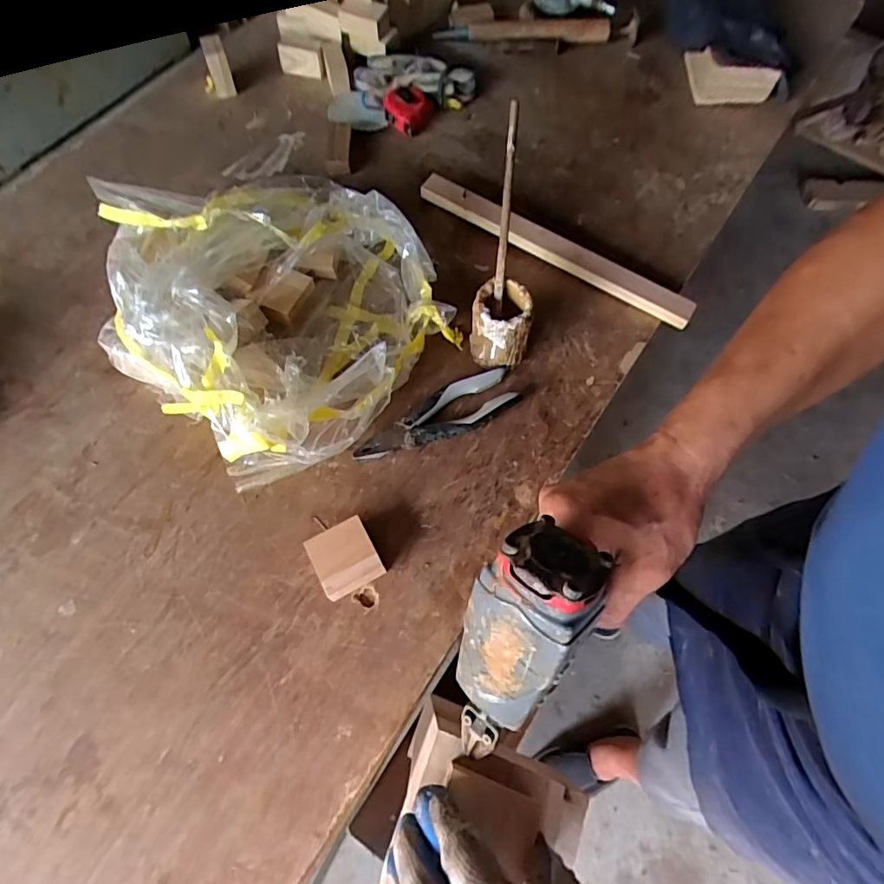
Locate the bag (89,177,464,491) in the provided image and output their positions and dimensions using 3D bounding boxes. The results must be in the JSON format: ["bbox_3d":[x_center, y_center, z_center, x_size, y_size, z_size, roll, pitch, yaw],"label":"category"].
[{"bbox_3d":[-0.194,-0.166,0.610,0.366,0.119,0.331,41,72,15],"label":"bag"}]

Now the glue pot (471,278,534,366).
[{"bbox_3d":[0.065,-0.129,0.608,0.061,0.093,0.058,1,67,-1],"label":"glue pot"}]

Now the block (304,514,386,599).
[{"bbox_3d":[-0.095,0.115,0.533,0.060,0.034,0.060,-28,70,-12],"label":"block"}]

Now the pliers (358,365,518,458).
[{"bbox_3d":[-0.006,-0.026,0.603,0.196,0.021,0.058,-22,69,-10],"label":"pliers"}]

